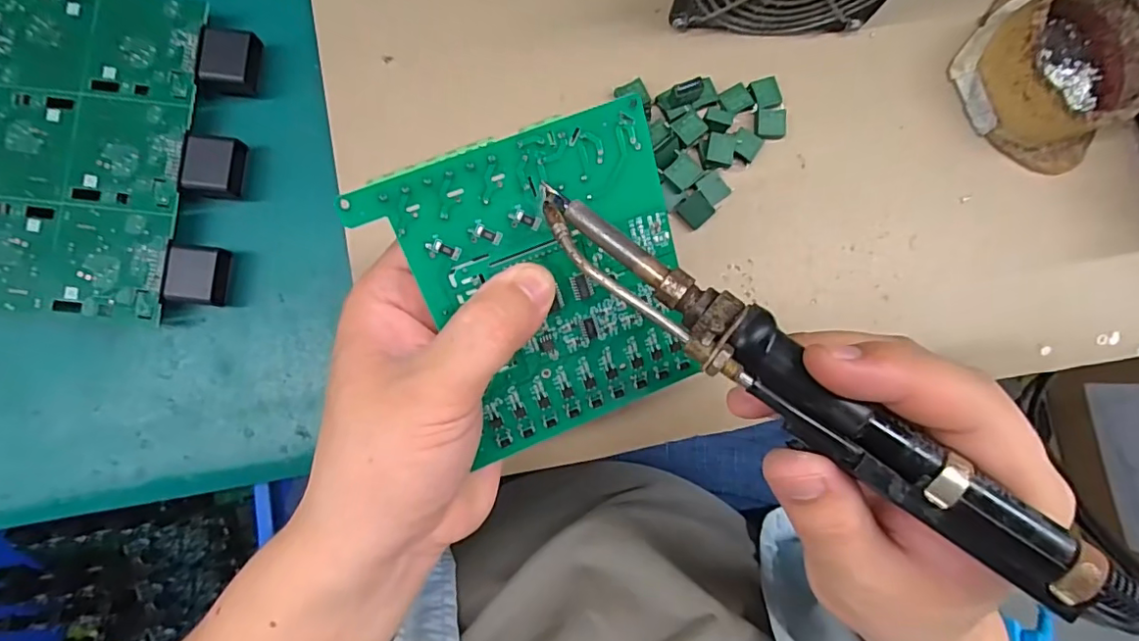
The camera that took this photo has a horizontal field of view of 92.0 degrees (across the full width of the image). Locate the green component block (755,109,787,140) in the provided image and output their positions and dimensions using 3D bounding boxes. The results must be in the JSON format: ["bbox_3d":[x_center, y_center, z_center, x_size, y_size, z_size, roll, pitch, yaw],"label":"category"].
[{"bbox_3d":[0.119,-0.116,0.325,0.017,0.007,0.016,0,85,-2],"label":"green component block"}]

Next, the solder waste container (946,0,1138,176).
[{"bbox_3d":[0.281,-0.146,0.317,0.092,0.040,0.098,29,86,0],"label":"solder waste container"}]

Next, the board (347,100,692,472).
[{"bbox_3d":[-0.005,-0.010,0.208,0.102,0.006,0.117,-22,116,-6],"label":"board"}]

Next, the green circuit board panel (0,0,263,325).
[{"bbox_3d":[-0.263,-0.091,0.298,0.162,0.021,0.172,6,85,-1],"label":"green circuit board panel"}]

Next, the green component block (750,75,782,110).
[{"bbox_3d":[0.117,-0.135,0.326,0.017,0.007,0.019,-18,86,-3],"label":"green component block"}]

